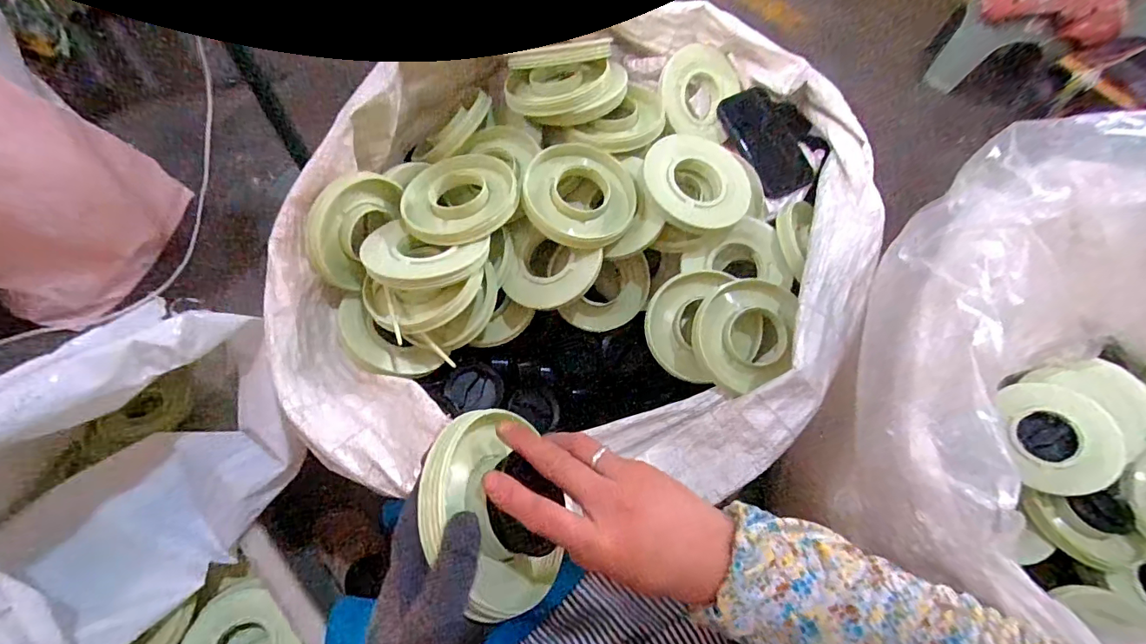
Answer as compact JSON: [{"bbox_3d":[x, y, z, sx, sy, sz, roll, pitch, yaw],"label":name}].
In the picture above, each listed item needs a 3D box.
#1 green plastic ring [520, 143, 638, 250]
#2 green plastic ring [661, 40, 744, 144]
[{"bbox_3d":[0.009,-0.142,0.557,0.126,0.022,0.118,11,76,-9],"label":"green plastic ring"},{"bbox_3d":[0.173,-0.317,0.671,0.120,0.024,0.120,19,91,-27],"label":"green plastic ring"}]

